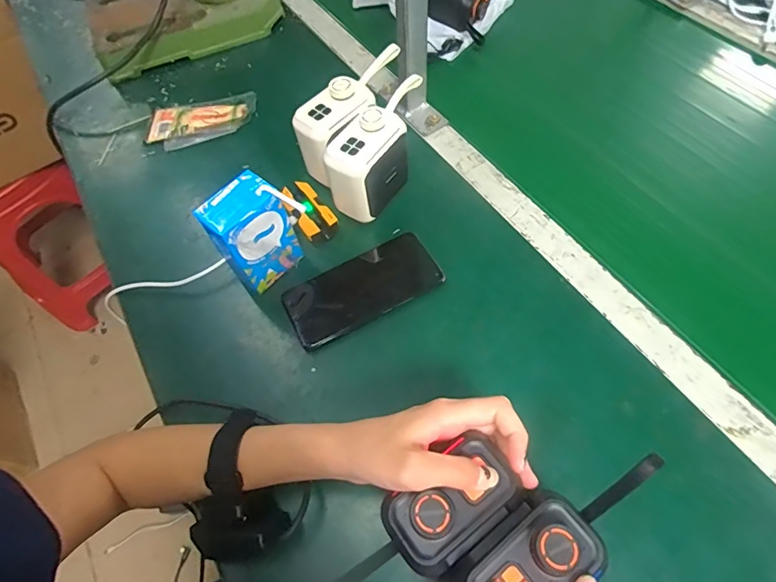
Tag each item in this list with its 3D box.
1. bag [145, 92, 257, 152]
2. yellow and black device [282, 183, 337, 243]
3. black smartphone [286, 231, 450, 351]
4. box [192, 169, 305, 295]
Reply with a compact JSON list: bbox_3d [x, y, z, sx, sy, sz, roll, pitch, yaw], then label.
[{"bbox_3d":[-0.248,-0.229,0.614,0.145,0.012,0.079,-9,66,1],"label":"bag"},{"bbox_3d":[-0.091,-0.090,0.510,0.040,0.030,0.074,-30,64,-12],"label":"yellow and black device"},{"bbox_3d":[-0.027,-0.004,0.460,0.153,0.013,0.074,-26,63,-10],"label":"black smartphone"},{"bbox_3d":[-0.131,-0.050,0.445,0.044,0.115,0.070,36,69,20],"label":"box"}]

